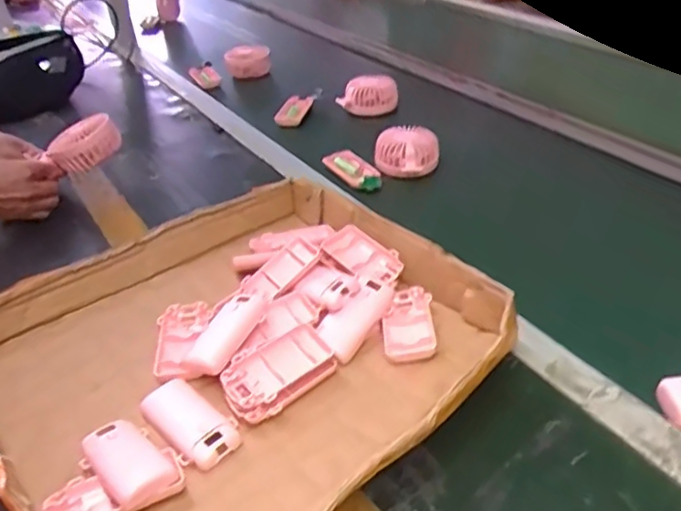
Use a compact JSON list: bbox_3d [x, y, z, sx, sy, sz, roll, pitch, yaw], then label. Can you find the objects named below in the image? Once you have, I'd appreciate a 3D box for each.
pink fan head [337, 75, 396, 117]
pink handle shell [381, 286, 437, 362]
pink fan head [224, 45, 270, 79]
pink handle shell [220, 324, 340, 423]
[{"bbox_3d":[0.046,-0.268,1.008,0.099,0.069,0.027,-2,-5,-7],"label":"pink fan head"},{"bbox_3d":[0.064,0.064,0.569,0.047,0.015,0.096,-1,37,5],"label":"pink handle shell"},{"bbox_3d":[-0.177,-0.372,1.162,0.095,0.068,0.029,-22,40,-21],"label":"pink fan head"},{"bbox_3d":[-0.054,0.099,0.518,0.095,0.016,0.059,-29,59,-24],"label":"pink handle shell"}]

